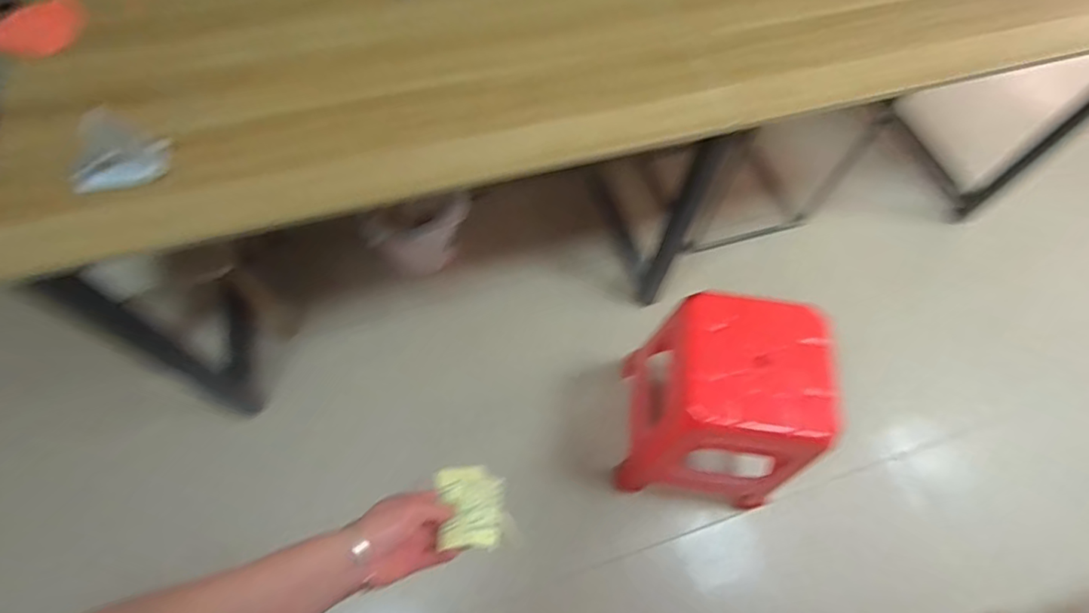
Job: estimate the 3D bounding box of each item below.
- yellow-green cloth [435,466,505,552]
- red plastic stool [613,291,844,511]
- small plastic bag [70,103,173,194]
[{"bbox_3d":[-0.076,0.209,0.556,0.063,0.025,0.101,-4,34,-13],"label":"yellow-green cloth"},{"bbox_3d":[0.366,0.213,1.179,0.316,0.453,0.330,9,63,2],"label":"red plastic stool"},{"bbox_3d":[-0.658,-0.237,0.812,0.141,0.097,0.060,-32,68,-17],"label":"small plastic bag"}]

